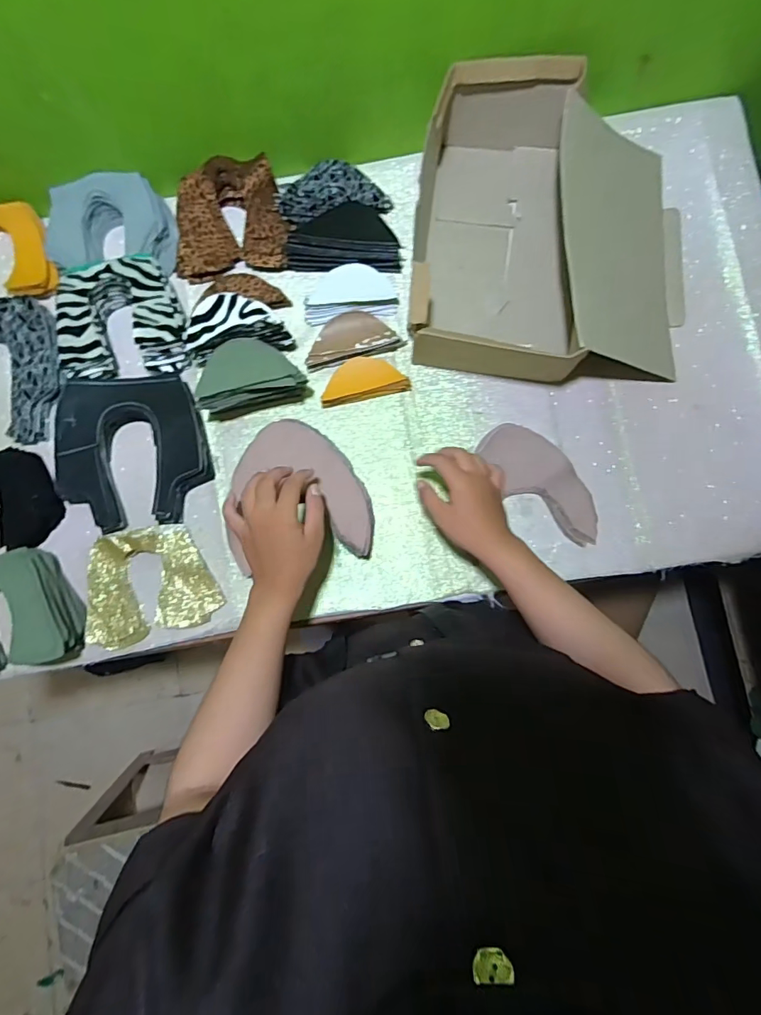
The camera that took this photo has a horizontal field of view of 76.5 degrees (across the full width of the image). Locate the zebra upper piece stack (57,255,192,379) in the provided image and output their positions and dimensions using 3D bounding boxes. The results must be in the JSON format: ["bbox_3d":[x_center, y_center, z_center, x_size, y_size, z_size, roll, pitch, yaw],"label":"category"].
[{"bbox_3d":[-0.328,-0.245,0.614,0.160,0.033,0.149,-6,83,0],"label":"zebra upper piece stack"}]

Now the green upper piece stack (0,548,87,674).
[{"bbox_3d":[-0.457,0.132,0.578,0.171,0.044,0.142,-14,83,-1],"label":"green upper piece stack"}]

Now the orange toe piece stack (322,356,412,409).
[{"bbox_3d":[-0.022,-0.166,0.620,0.111,0.022,0.049,-13,83,-1],"label":"orange toe piece stack"}]

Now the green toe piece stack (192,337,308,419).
[{"bbox_3d":[-0.158,-0.160,0.586,0.133,0.073,0.066,-12,83,-1],"label":"green toe piece stack"}]

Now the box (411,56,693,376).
[{"bbox_3d":[0.219,-0.335,0.590,0.353,0.108,0.339,4,83,1],"label":"box"}]

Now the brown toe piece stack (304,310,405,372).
[{"bbox_3d":[-0.038,-0.222,0.628,0.124,0.016,0.061,-14,83,-1],"label":"brown toe piece stack"}]

